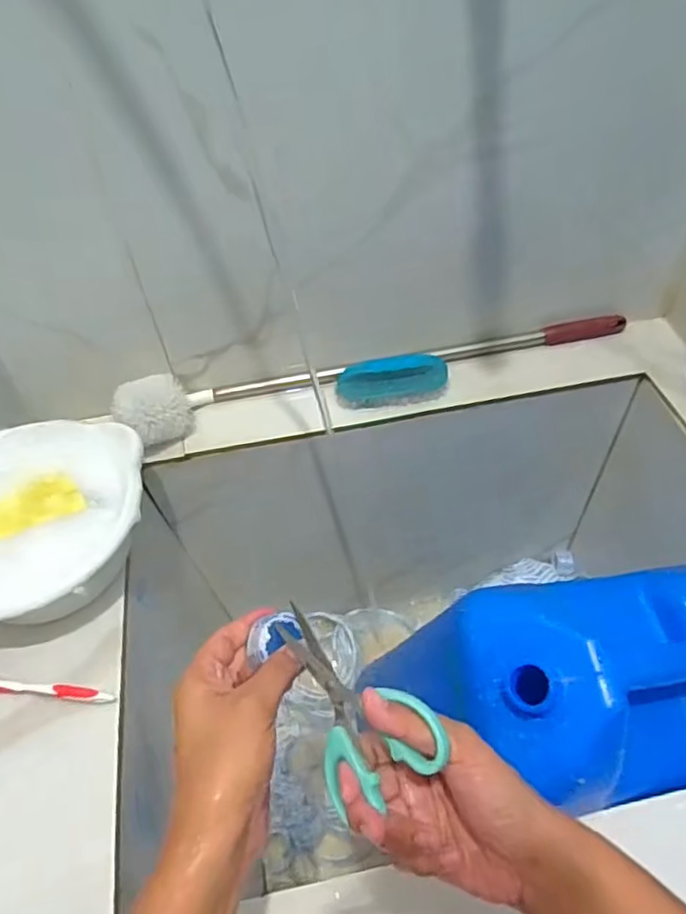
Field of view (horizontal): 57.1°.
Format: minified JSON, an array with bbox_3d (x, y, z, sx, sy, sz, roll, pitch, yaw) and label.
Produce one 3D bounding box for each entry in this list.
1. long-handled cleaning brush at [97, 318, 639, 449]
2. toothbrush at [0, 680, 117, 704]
[{"bbox_3d":[0.043,-0.111,0.712,0.581,0.073,0.067,-15,50,-8],"label":"long-handled cleaning brush"},{"bbox_3d":[-0.279,0.191,0.520,0.183,0.013,0.015,1,50,6],"label":"toothbrush"}]

